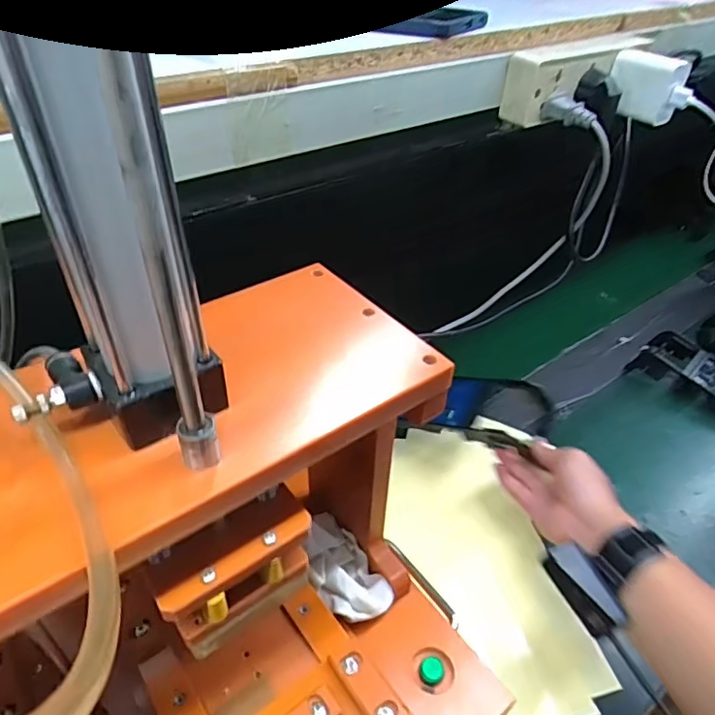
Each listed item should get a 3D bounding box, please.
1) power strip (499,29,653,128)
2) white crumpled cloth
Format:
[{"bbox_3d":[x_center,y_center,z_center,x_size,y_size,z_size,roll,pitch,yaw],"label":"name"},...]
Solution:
[{"bbox_3d":[0.204,-0.255,0.491,0.191,0.050,0.032,-28,47,-30],"label":"power strip"},{"bbox_3d":[-0.014,0.161,0.420,0.051,0.031,0.090,-30,49,-32],"label":"white crumpled cloth"}]

